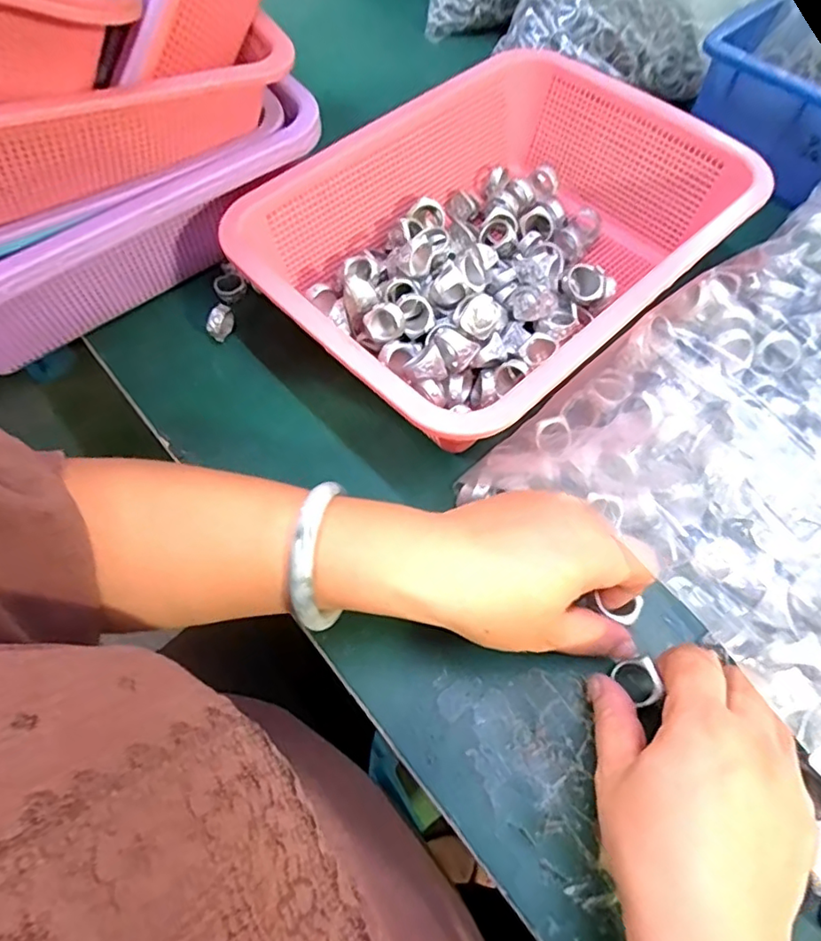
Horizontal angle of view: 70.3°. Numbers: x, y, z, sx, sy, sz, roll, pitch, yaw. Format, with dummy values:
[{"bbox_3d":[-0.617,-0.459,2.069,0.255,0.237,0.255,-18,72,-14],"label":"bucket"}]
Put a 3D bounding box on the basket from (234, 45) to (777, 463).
[{"bbox_3d":[0.055,-0.154,0.392,0.308,0.076,0.210,-39,69,-18],"label":"basket"}]

